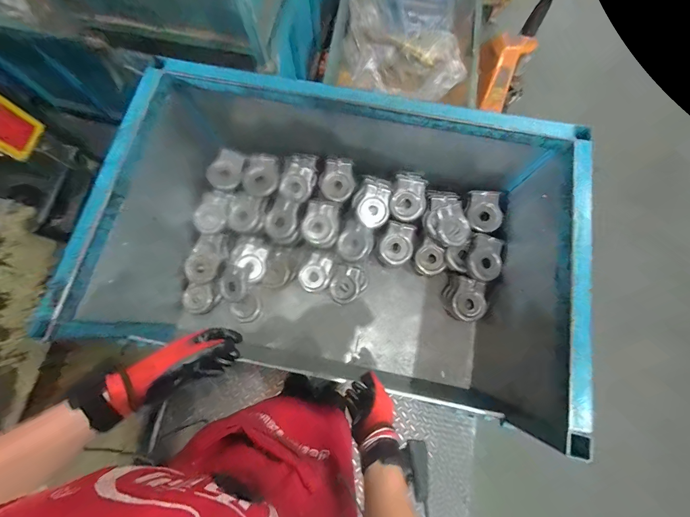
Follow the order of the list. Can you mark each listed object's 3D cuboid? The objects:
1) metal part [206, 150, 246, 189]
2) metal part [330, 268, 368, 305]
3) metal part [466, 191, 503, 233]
[{"bbox_3d":[-0.355,-0.264,0.878,0.093,0.043,0.123,33,79,9],"label":"metal part"},{"bbox_3d":[0.013,0.089,0.915,0.129,0.044,0.083,-33,78,-6],"label":"metal part"},{"bbox_3d":[0.412,-0.141,0.858,0.086,0.055,0.125,-13,87,33],"label":"metal part"}]

